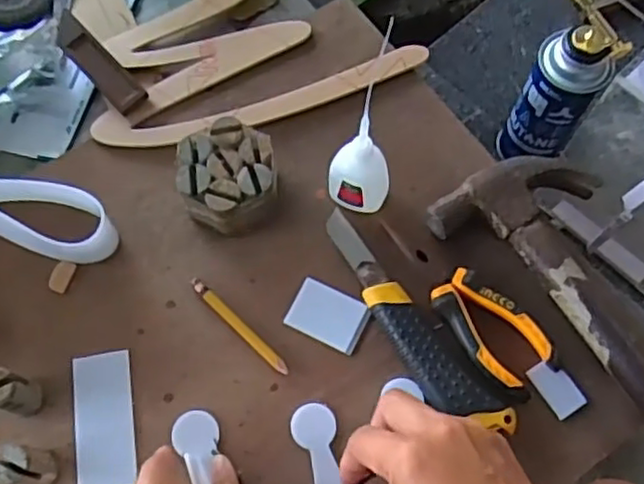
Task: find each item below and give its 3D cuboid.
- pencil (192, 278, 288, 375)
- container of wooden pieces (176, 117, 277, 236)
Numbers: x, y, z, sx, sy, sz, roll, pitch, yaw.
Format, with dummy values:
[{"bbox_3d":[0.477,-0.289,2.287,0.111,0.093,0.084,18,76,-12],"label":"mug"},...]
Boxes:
[{"bbox_3d":[-0.060,0.060,0.487,0.095,0.008,0.009,43,75,13],"label":"pencil"},{"bbox_3d":[-0.068,-0.047,0.506,0.068,0.051,0.072,0,70,-1],"label":"container of wooden pieces"}]

